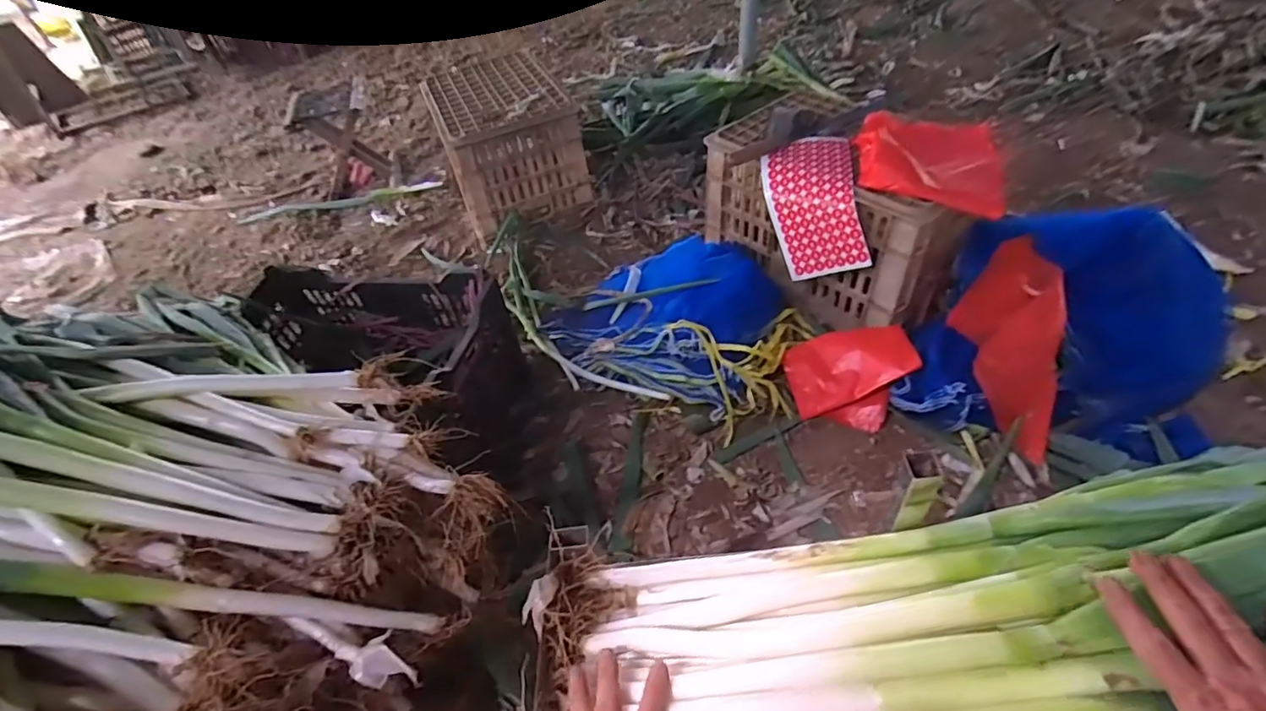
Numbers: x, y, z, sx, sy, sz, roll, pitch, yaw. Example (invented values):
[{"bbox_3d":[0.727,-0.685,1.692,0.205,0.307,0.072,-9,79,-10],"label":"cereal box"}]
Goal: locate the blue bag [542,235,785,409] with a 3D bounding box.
[{"bbox_3d":[0.064,-0.104,1.183,0.460,0.128,0.393,20,53,23],"label":"blue bag"}]

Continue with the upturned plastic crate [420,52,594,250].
[{"bbox_3d":[-0.369,-0.608,1.582,0.338,0.262,0.484,-23,48,-15],"label":"upturned plastic crate"}]

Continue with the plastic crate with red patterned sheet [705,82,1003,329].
[{"bbox_3d":[0.411,-0.291,1.160,0.314,0.281,0.495,-27,49,-18],"label":"plastic crate with red patterned sheet"}]

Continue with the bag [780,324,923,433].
[{"bbox_3d":[0.386,0.032,1.011,0.212,0.091,0.156,1,48,8],"label":"bag"}]

